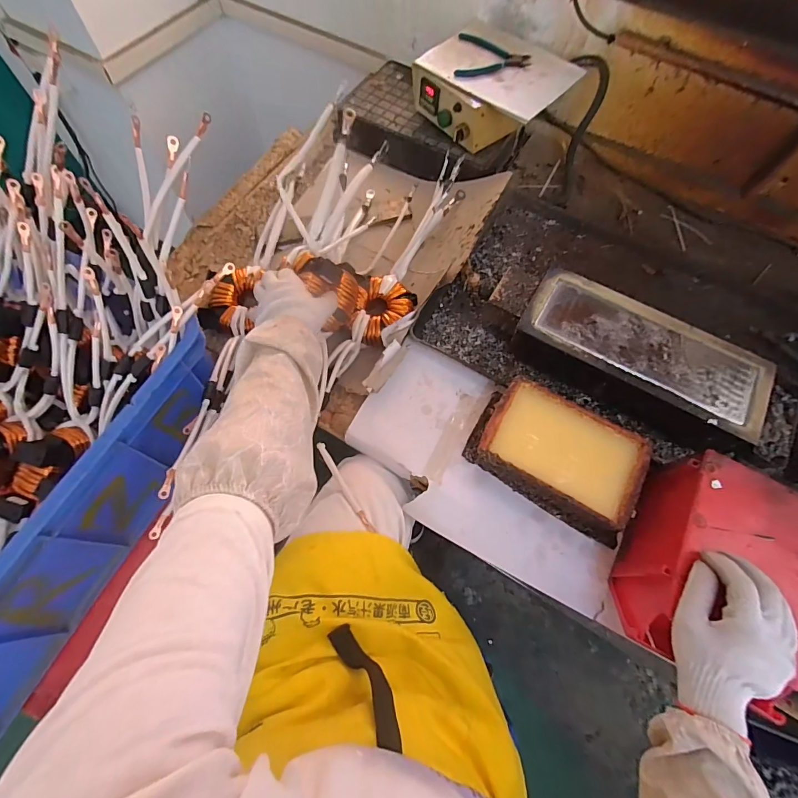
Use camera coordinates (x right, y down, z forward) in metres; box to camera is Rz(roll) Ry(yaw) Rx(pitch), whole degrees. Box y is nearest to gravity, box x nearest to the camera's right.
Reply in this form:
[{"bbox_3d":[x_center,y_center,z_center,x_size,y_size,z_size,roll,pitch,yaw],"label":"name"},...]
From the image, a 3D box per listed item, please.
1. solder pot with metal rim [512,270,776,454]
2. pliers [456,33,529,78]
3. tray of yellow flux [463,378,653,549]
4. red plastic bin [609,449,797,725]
[{"bbox_3d":[0.350,-0.056,0.613,0.345,0.093,0.153,32,69,12],"label":"solder pot with metal rim"},{"bbox_3d":[0.175,-0.636,0.750,0.132,0.014,0.135,10,66,3],"label":"pliers"},{"bbox_3d":[0.218,0.078,0.554,0.228,0.067,0.133,30,69,11],"label":"tray of yellow flux"},{"bbox_3d":[0.363,0.195,0.466,0.149,0.101,0.230,27,68,10],"label":"red plastic bin"}]

